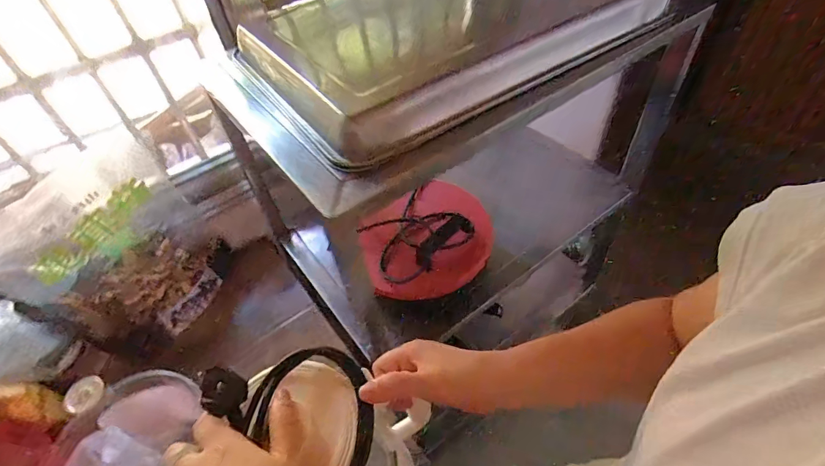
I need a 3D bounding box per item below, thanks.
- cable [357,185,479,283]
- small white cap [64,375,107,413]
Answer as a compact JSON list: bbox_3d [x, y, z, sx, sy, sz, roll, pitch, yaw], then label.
[{"bbox_3d":[0.011,0.000,0.744,0.189,0.020,0.129,-37,88,-24],"label":"cable"},{"bbox_3d":[-0.486,0.238,0.620,0.039,0.020,0.053,25,56,25],"label":"small white cap"}]

